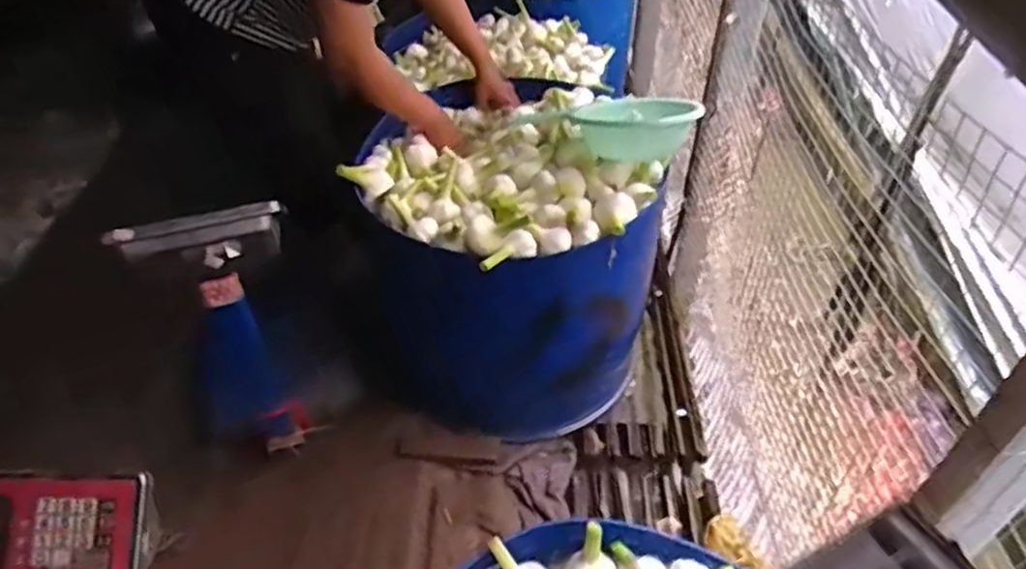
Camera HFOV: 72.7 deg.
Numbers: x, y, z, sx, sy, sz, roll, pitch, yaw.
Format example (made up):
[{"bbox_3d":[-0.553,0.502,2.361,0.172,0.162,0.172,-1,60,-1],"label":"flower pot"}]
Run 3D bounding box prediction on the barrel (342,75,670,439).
[{"bbox_3d":[-0.019,-0.051,1.428,0.517,0.541,0.555,-17,44,-16],"label":"barrel"}]

